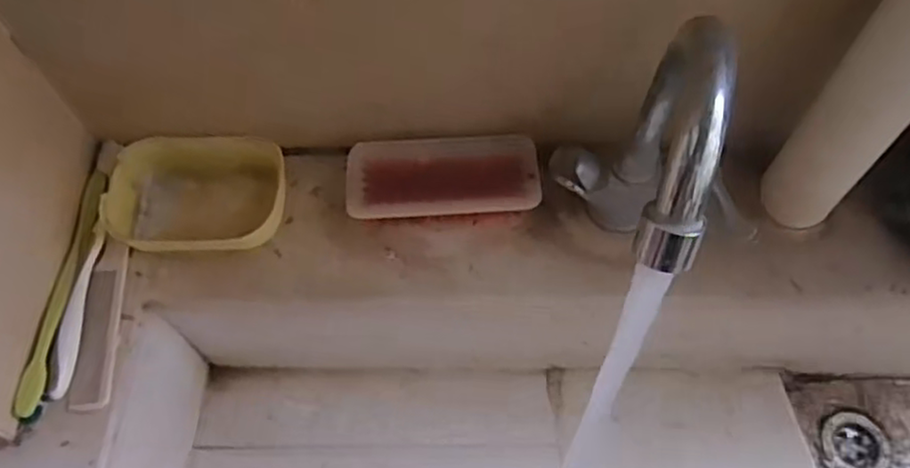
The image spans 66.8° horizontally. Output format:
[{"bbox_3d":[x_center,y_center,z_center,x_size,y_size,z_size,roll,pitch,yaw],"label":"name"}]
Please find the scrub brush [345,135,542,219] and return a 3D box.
[{"bbox_3d":[-0.008,-0.038,0.487,0.129,0.025,0.056,-4,64,-2],"label":"scrub brush"}]

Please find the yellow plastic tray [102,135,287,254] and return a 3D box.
[{"bbox_3d":[-0.176,-0.031,0.481,0.114,0.027,0.081,-1,64,-1],"label":"yellow plastic tray"}]

